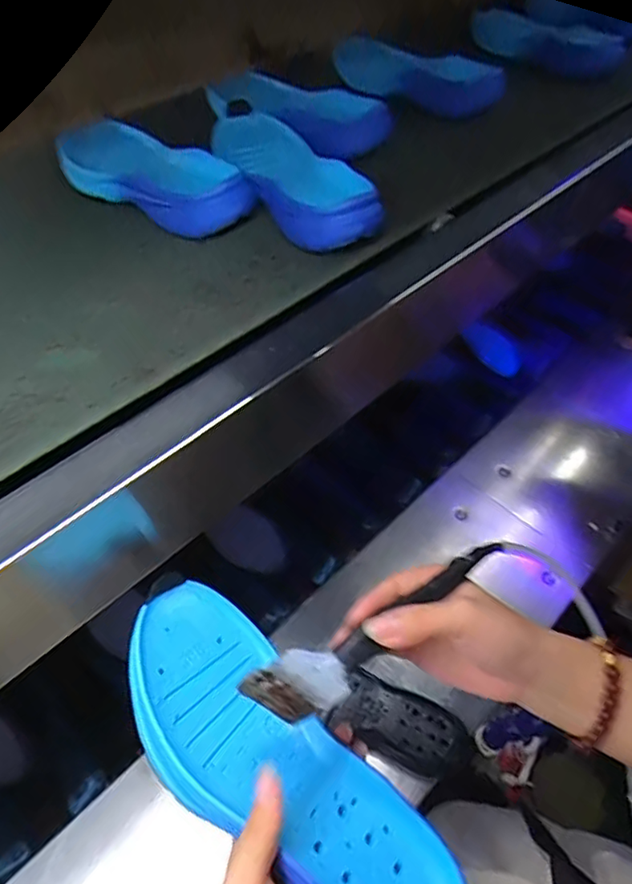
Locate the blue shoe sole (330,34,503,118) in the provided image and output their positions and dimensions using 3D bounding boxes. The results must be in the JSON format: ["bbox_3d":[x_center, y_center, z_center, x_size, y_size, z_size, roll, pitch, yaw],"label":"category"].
[{"bbox_3d":[0.121,-0.491,0.744,0.031,0.079,0.312,-29,55,-22],"label":"blue shoe sole"}]

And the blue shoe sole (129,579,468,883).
[{"bbox_3d":[-0.021,0.188,0.318,0.239,0.033,0.089,41,61,17],"label":"blue shoe sole"}]

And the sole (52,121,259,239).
[{"bbox_3d":[-0.159,-0.253,0.525,0.231,0.035,0.088,32,57,25],"label":"sole"}]

